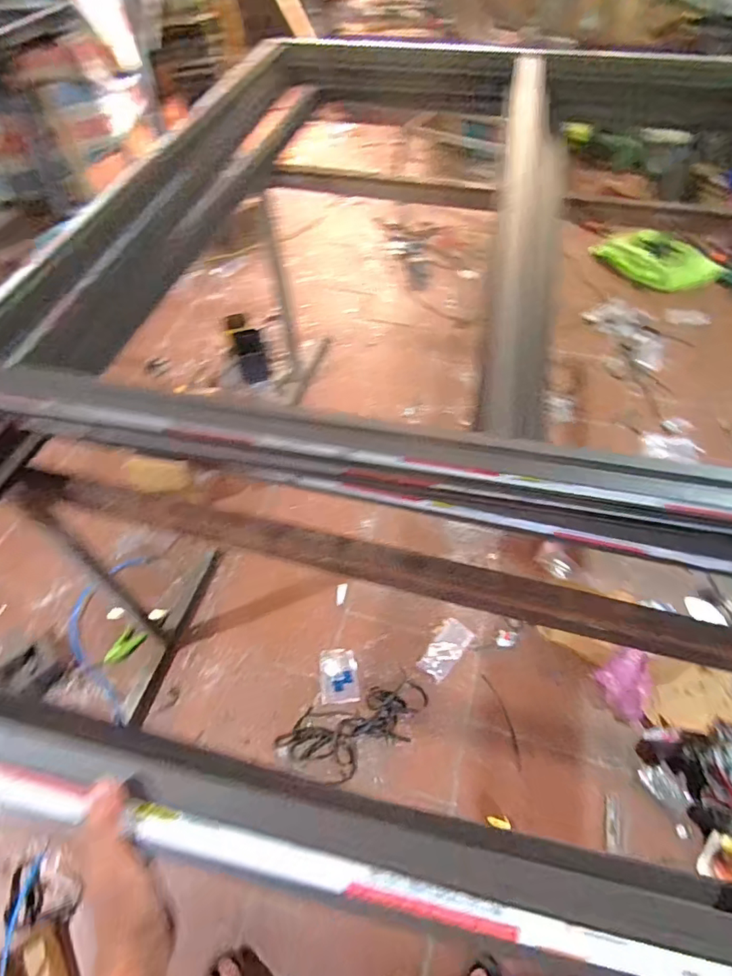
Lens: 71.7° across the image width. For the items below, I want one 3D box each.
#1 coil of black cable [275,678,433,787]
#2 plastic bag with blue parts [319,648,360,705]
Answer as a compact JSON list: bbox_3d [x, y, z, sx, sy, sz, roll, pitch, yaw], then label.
[{"bbox_3d":[-0.022,0.649,1.343,0.405,0.027,0.177,-16,54,-9],"label":"coil of black cable"},{"bbox_3d":[-0.075,0.527,1.426,0.103,0.016,0.151,-6,53,-1],"label":"plastic bag with blue parts"}]

